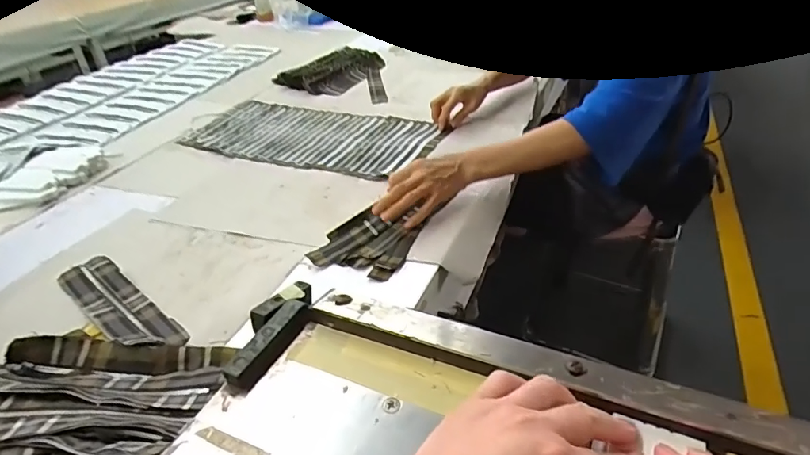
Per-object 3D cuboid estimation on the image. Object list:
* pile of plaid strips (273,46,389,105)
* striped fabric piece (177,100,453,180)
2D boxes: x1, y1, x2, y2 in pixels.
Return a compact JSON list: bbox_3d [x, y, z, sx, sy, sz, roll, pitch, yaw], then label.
[{"bbox_3d":[-0.200,-0.410,1.312,0.289,0.049,0.342,-8,34,-2],"label":"pile of plaid strips"},{"bbox_3d":[-0.207,-0.199,1.047,0.561,0.013,0.262,12,39,25],"label":"striped fabric piece"}]

